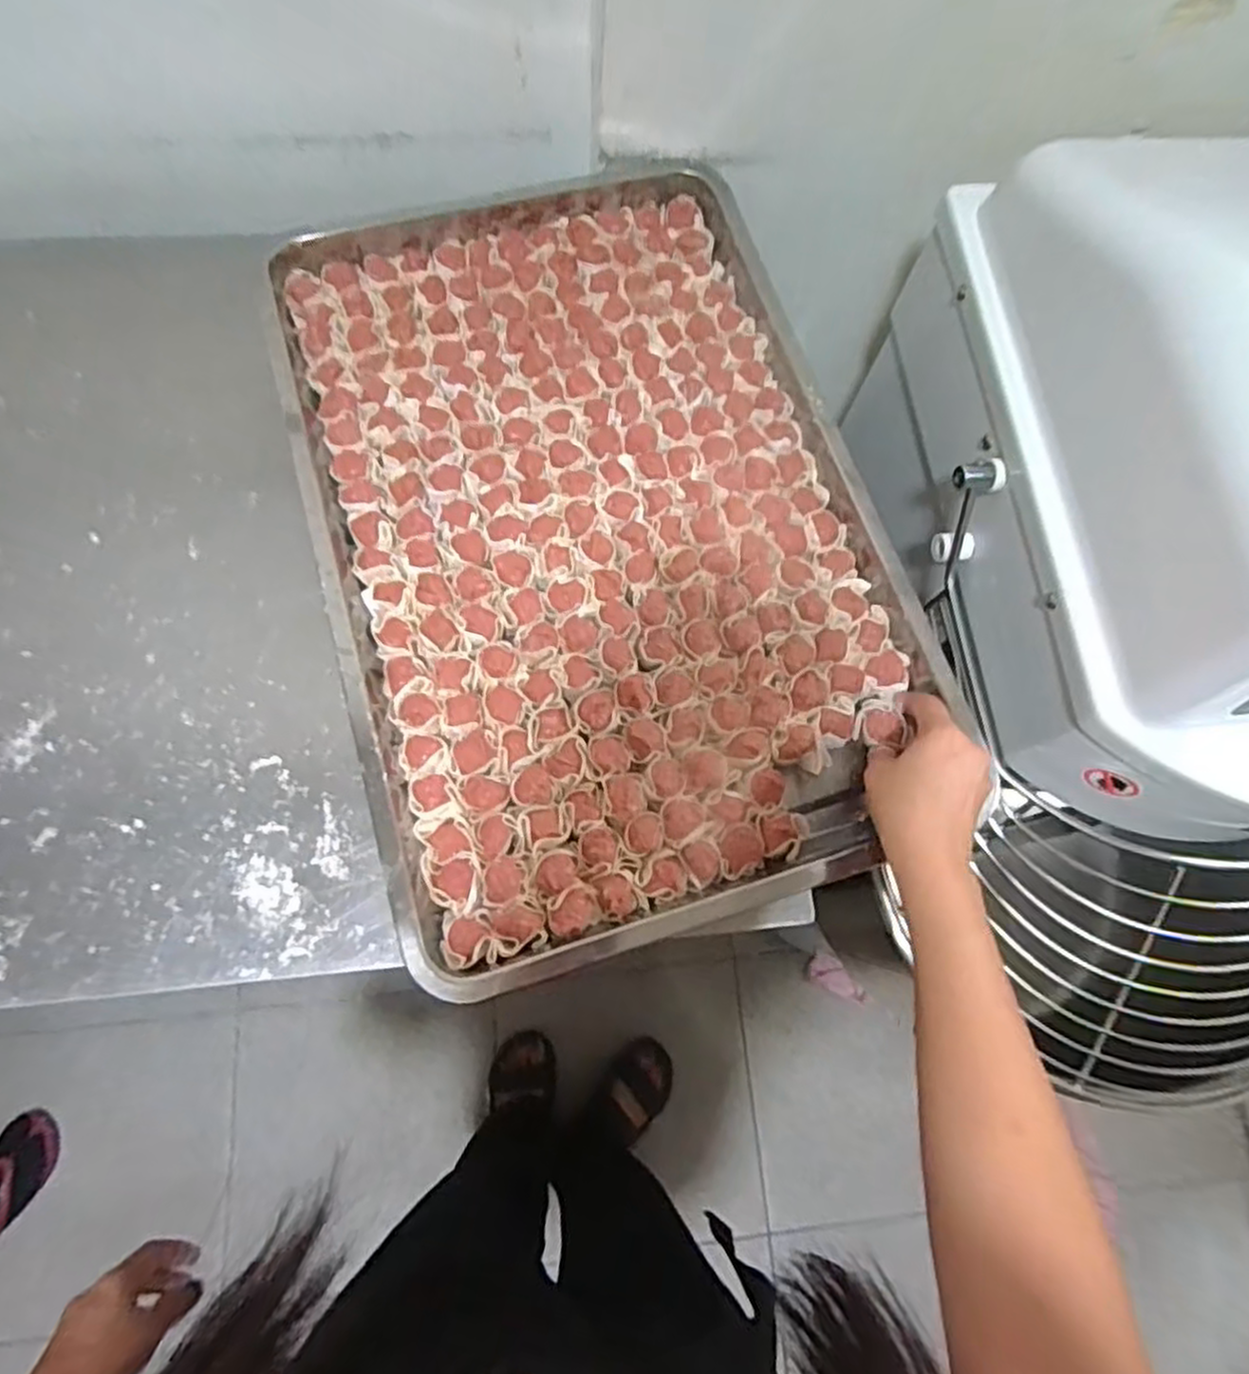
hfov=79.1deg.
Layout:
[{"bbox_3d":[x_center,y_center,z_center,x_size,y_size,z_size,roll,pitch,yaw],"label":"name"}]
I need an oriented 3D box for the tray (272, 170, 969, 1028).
[{"bbox_3d":[-0.021,-0.126,0.557,0.379,0.039,0.593,-16,74,-6],"label":"tray"}]

